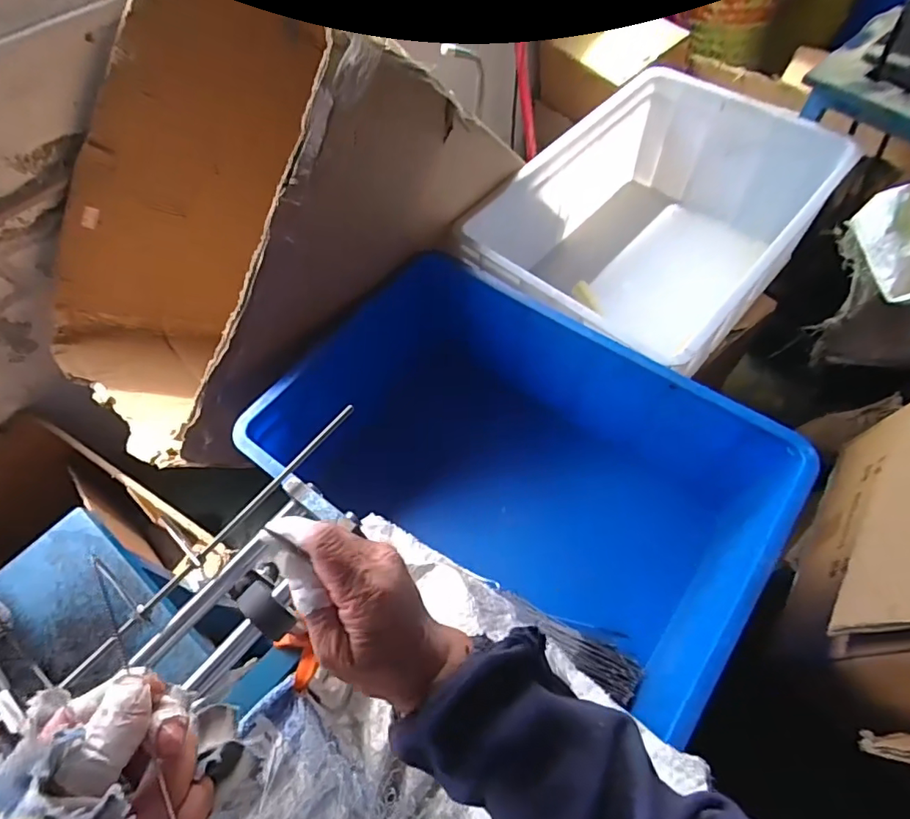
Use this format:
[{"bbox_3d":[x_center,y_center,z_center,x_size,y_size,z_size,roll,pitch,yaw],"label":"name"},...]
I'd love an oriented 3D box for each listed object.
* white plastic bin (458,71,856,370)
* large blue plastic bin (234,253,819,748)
[{"bbox_3d":[0.327,-0.294,0.989,0.440,0.269,0.619,37,68,22],"label":"white plastic bin"},{"bbox_3d":[0.083,0.109,0.783,0.595,0.321,0.393,32,66,20],"label":"large blue plastic bin"}]

